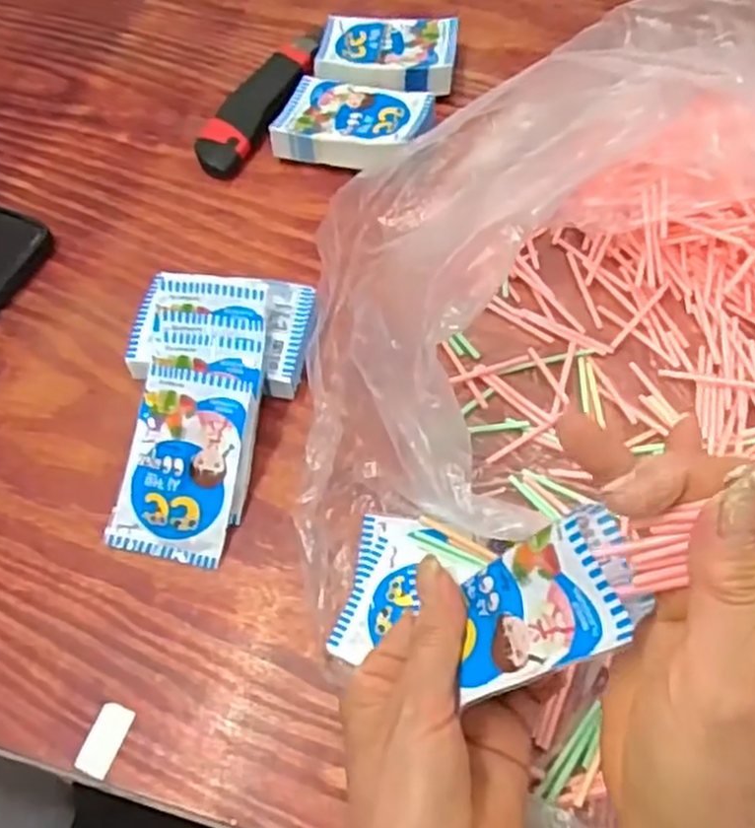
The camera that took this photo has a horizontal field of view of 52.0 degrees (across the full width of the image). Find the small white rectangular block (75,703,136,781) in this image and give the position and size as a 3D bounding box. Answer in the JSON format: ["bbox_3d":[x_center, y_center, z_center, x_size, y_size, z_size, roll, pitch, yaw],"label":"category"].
[{"bbox_3d":[-0.134,0.160,0.381,0.017,0.004,0.033,15,62,12],"label":"small white rectangular block"}]

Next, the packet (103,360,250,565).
[{"bbox_3d":[-0.109,0.028,0.430,0.063,0.008,0.102,10,85,7],"label":"packet"}]

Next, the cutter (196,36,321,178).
[{"bbox_3d":[-0.088,-0.243,0.599,0.048,0.019,0.160,25,64,17],"label":"cutter"}]

